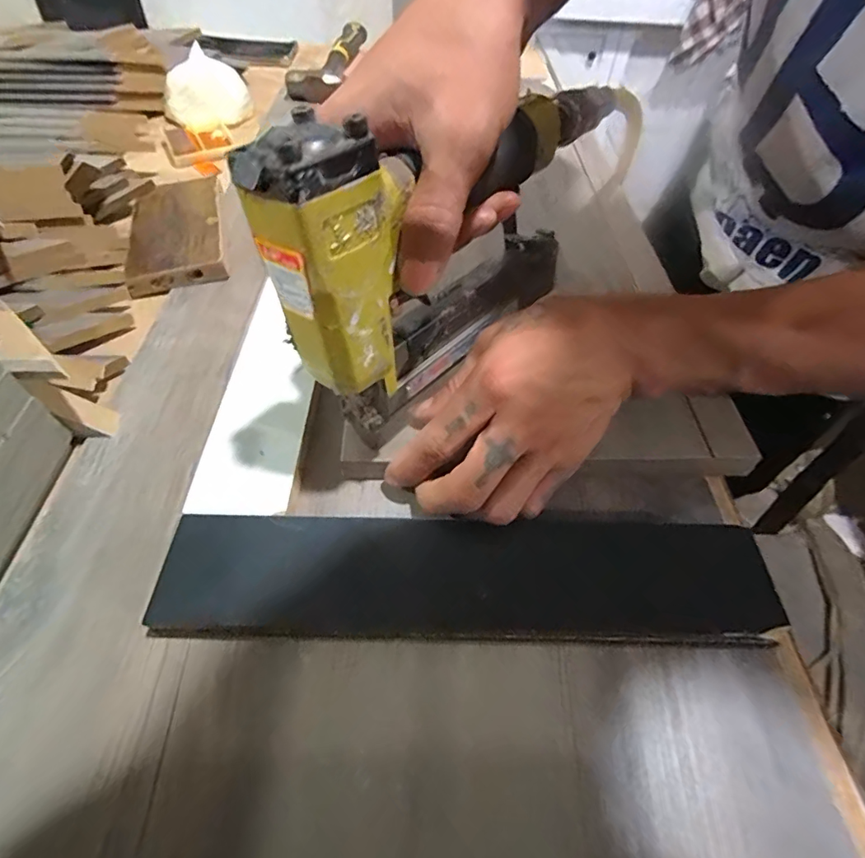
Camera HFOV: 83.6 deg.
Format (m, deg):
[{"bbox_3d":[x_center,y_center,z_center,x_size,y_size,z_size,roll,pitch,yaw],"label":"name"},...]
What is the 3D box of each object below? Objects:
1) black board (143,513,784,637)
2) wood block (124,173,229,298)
[{"bbox_3d":[0.016,0.070,0.236,0.281,0.017,0.064,2,52,1],"label":"black board"},{"bbox_3d":[-0.221,-0.172,0.420,0.077,0.019,0.148,-13,54,-13],"label":"wood block"}]

